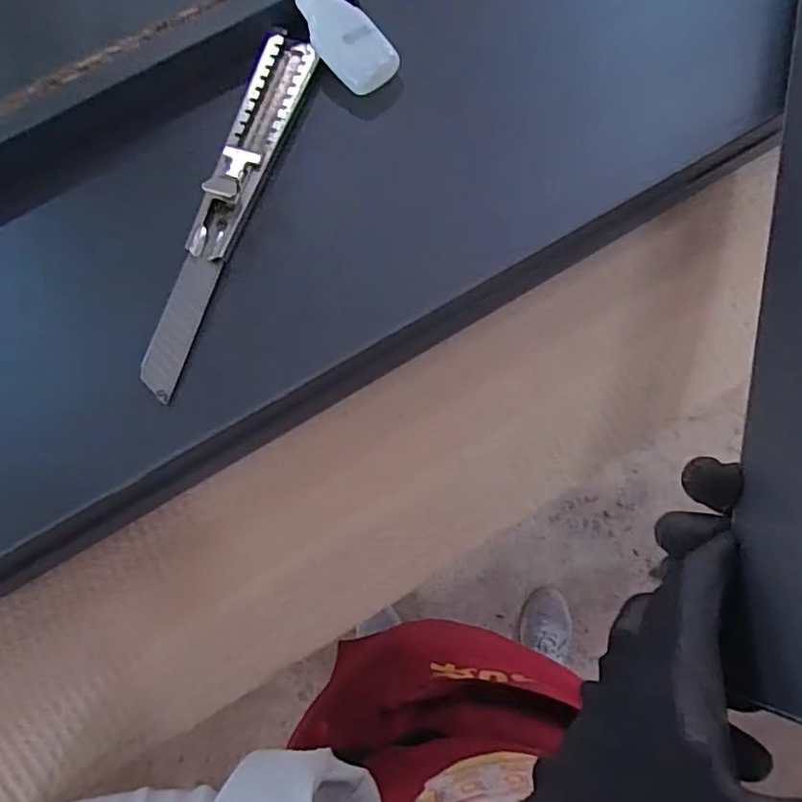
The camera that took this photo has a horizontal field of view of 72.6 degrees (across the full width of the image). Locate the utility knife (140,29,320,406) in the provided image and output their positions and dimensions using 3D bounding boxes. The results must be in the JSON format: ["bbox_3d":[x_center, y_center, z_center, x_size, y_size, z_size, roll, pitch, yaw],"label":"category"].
[{"bbox_3d":[-0.084,-0.101,0.271,0.027,0.016,0.206,15,75,5],"label":"utility knife"}]

